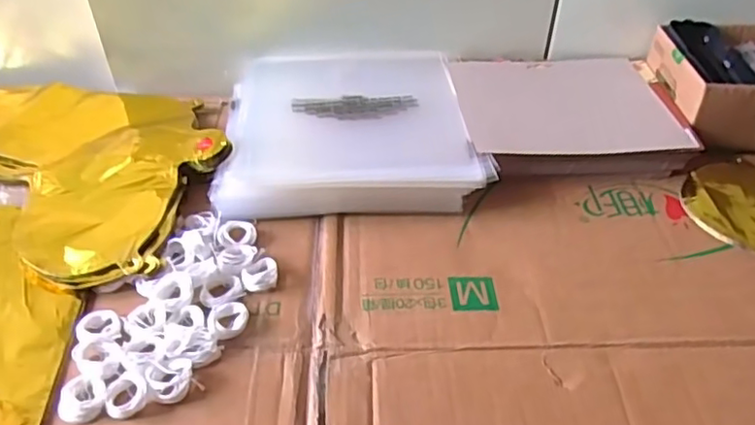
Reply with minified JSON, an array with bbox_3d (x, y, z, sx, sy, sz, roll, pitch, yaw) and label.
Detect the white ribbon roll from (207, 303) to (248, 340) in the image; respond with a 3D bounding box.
[{"bbox_3d":[-0.102,0.072,0.432,0.027,0.009,0.031,-11,44,-12],"label":"white ribbon roll"}]

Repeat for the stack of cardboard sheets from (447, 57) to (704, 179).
[{"bbox_3d":[0.177,-0.101,0.615,0.185,0.035,0.186,-2,43,-3],"label":"stack of cardboard sheets"}]

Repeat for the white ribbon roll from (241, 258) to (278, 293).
[{"bbox_3d":[-0.086,0.045,0.465,0.024,0.008,0.028,-3,43,-4],"label":"white ribbon roll"}]

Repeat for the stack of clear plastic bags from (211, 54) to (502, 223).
[{"bbox_3d":[-0.028,-0.077,0.585,0.217,0.037,0.208,-3,41,-4],"label":"stack of clear plastic bags"}]

